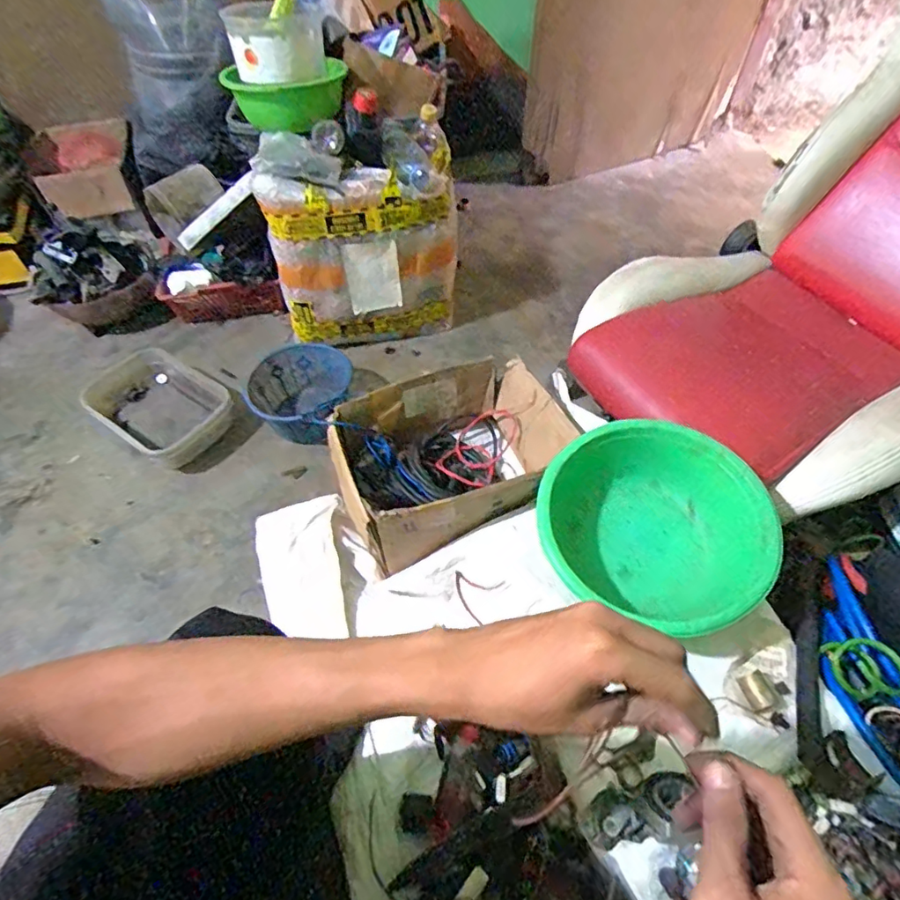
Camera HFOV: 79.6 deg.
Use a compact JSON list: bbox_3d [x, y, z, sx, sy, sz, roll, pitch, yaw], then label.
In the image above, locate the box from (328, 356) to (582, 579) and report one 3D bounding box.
[{"bbox_3d":[0.007,0.018,0.821,0.328,0.153,0.224,-21,56,-15],"label":"box"}]

